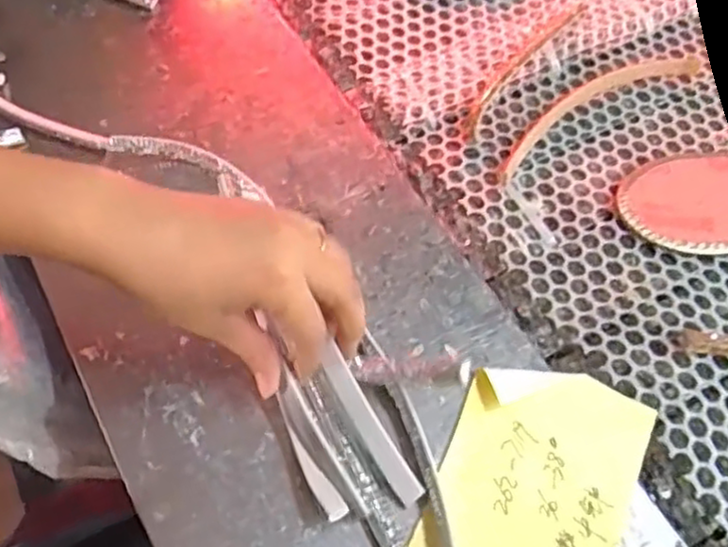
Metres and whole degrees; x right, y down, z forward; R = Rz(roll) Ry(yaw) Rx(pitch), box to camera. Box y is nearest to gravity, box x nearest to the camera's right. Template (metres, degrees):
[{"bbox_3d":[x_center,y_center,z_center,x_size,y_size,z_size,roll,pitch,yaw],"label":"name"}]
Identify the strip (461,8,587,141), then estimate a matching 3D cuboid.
[{"bbox_3d":[0.127,-0.169,0.553,0.018,0.018,0.178,33,64,17],"label":"strip"}]

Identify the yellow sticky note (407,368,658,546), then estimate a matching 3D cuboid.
[{"bbox_3d":[0.091,0.109,0.368,0.097,0.006,0.135,24,62,12],"label":"yellow sticky note"}]

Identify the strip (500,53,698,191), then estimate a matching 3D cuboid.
[{"bbox_3d":[0.178,-0.130,0.539,0.213,0.012,0.036,-31,65,-18],"label":"strip"}]

